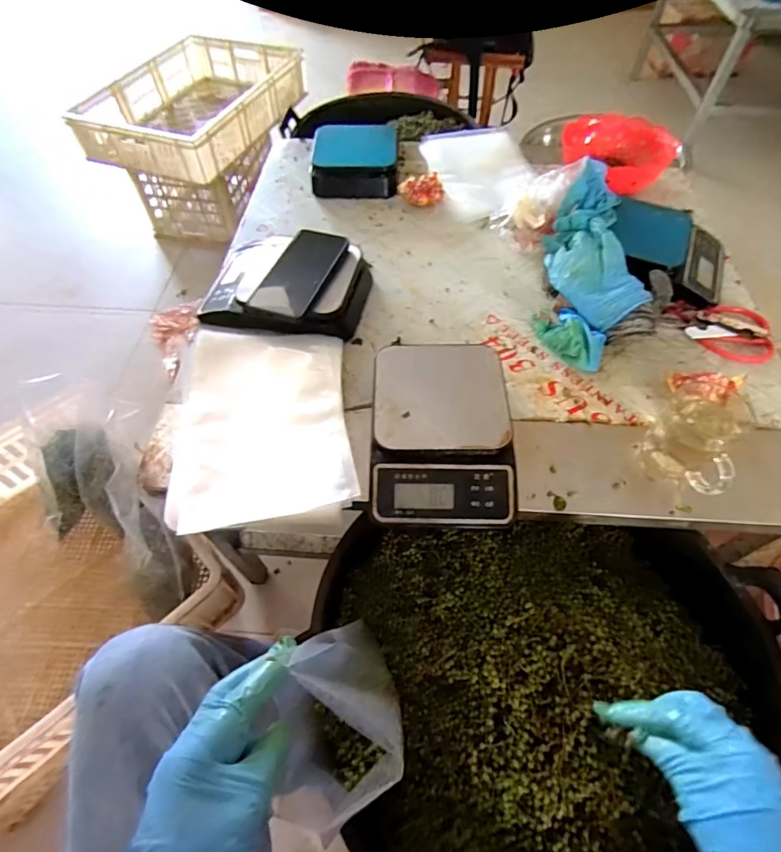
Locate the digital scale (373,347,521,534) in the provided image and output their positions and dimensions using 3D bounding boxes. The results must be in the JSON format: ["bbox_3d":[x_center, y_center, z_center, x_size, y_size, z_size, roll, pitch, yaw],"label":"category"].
[{"bbox_3d":[0.056,0.004,0.515,0.147,0.046,0.205,1,57,1],"label":"digital scale"}]

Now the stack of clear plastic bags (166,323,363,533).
[{"bbox_3d":[-0.148,-0.013,0.536,0.189,0.021,0.257,-7,57,-4],"label":"stack of clear plastic bags"}]

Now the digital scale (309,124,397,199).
[{"bbox_3d":[-0.064,-0.479,0.841,0.151,0.056,0.147,0,57,1],"label":"digital scale"}]

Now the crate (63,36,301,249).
[{"bbox_3d":[-0.555,-0.883,1.470,0.430,0.355,0.620,20,59,13],"label":"crate"}]

